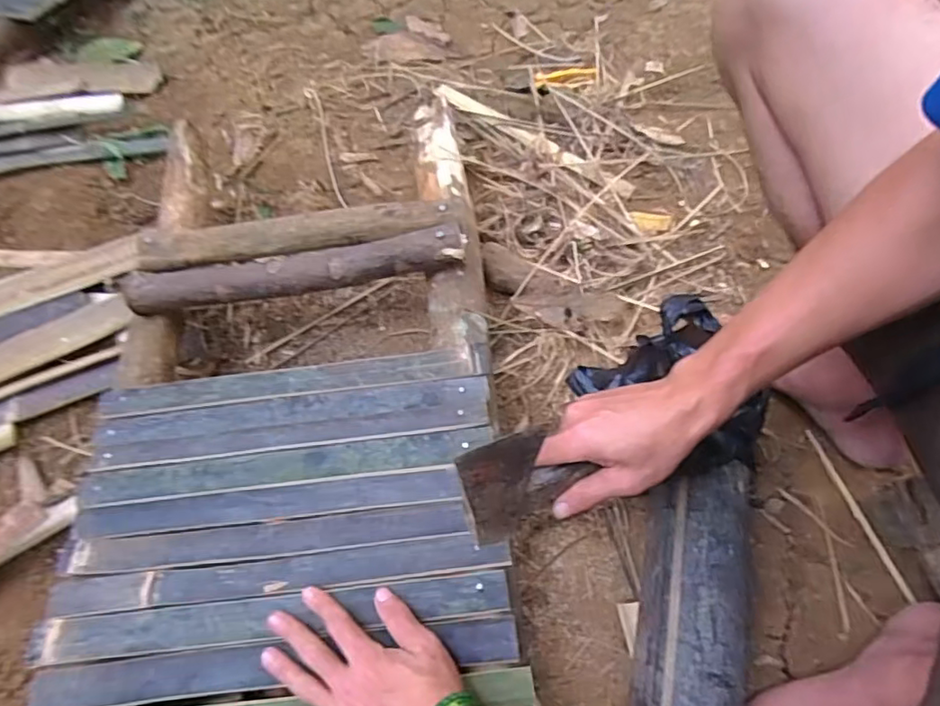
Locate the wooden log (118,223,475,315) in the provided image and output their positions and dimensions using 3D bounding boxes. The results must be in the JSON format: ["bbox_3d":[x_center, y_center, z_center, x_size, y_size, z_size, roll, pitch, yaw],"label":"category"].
[{"bbox_3d":[-0.195,-0.099,0.668,0.372,0.043,0.056,-7,60,3],"label":"wooden log"}]

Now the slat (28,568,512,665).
[{"bbox_3d":[-0.171,0.224,0.505,0.406,0.008,0.035,-7,58,1],"label":"slat"}]

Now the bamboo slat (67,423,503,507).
[{"bbox_3d":[-0.180,0.108,0.569,0.392,0.005,0.036,-6,58,1],"label":"bamboo slat"}]

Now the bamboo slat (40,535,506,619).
[{"bbox_3d":[-0.169,0.195,0.523,0.401,0.005,0.032,-7,58,0],"label":"bamboo slat"}]

